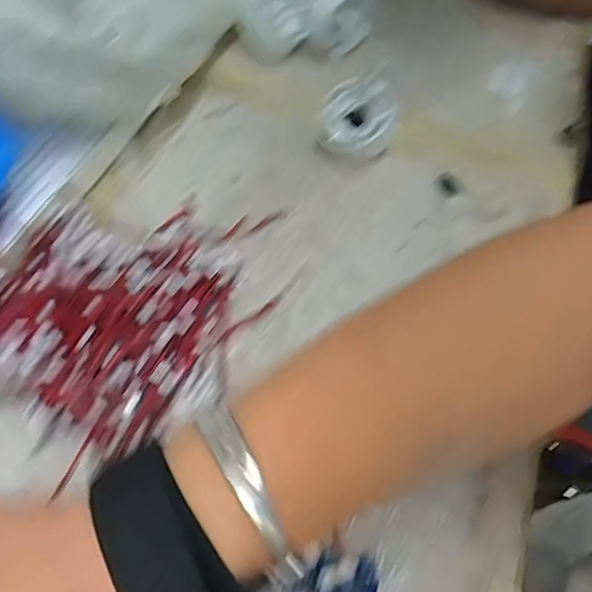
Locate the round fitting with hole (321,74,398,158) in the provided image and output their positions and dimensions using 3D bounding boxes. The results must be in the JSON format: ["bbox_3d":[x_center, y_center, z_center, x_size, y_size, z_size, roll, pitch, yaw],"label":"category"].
[{"bbox_3d":[0.045,-0.131,0.431,0.055,0.040,0.048,5,54,-1],"label":"round fitting with hole"}]

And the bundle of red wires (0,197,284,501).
[{"bbox_3d":[-0.096,-0.003,0.344,0.137,0.034,0.174,24,56,12],"label":"bundle of red wires"}]

